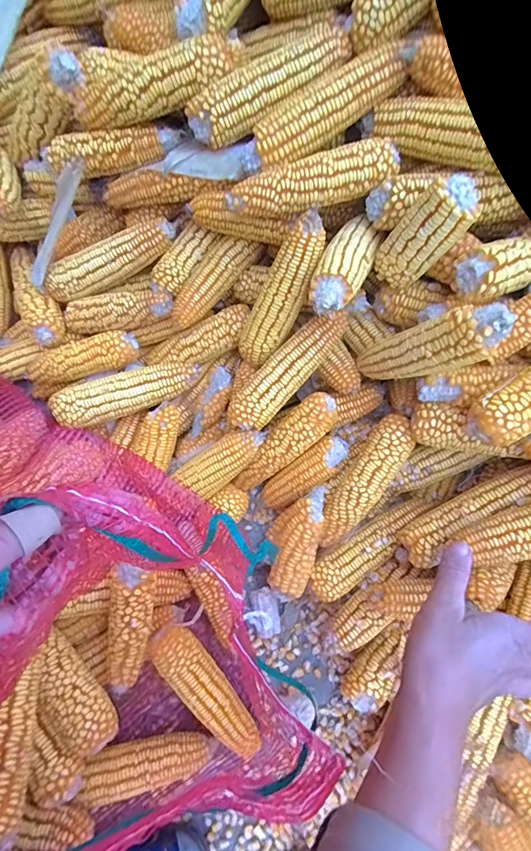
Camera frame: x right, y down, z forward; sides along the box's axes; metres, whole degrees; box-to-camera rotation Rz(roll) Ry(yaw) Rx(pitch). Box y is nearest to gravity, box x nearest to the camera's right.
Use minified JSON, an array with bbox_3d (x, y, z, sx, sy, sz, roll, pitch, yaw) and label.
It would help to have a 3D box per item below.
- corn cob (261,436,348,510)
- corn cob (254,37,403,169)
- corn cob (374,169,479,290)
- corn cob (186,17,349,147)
[{"bbox_3d":[0.050,0.062,0.508,0.130,0.032,0.041,-41,75,20],"label":"corn cob"},{"bbox_3d":[0.057,-0.290,0.377,0.141,0.037,0.037,-28,75,10],"label":"corn cob"},{"bbox_3d":[0.141,-0.168,0.368,0.034,0.105,0.042,-16,72,-31],"label":"corn cob"},{"bbox_3d":[0.004,-0.316,0.380,0.161,0.044,0.044,-26,75,9],"label":"corn cob"}]

